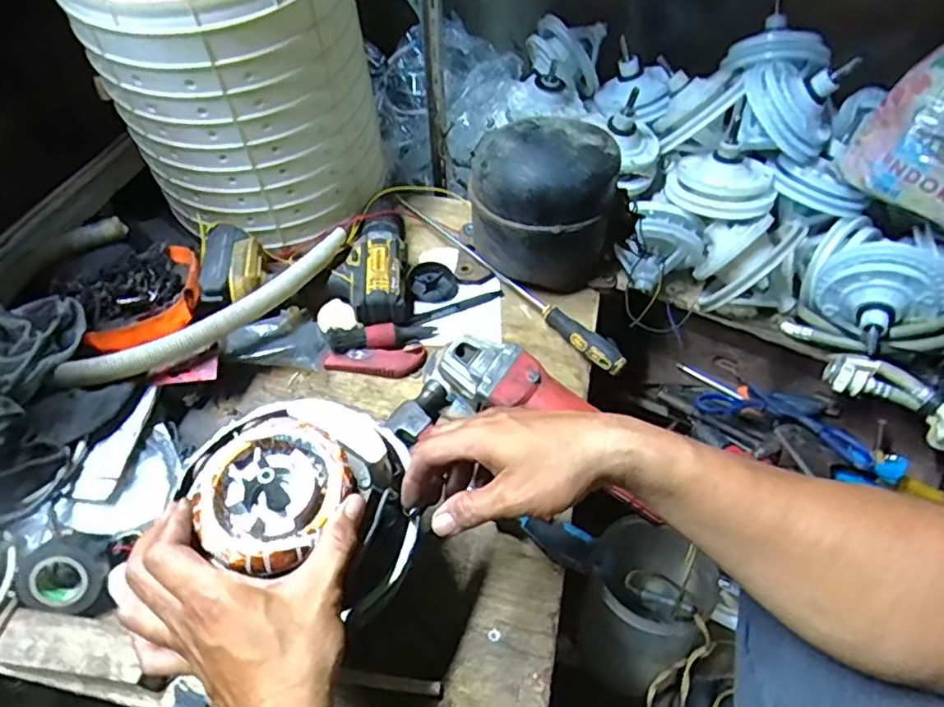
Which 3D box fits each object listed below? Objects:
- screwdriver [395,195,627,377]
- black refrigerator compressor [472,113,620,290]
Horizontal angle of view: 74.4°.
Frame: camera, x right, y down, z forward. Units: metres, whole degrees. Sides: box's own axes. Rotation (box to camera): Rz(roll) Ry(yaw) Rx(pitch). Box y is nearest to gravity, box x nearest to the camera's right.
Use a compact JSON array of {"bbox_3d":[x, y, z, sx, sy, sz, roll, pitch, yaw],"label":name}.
[{"bbox_3d":[0.030,-0.094,0.740,0.026,0.023,0.373,-35,59,-24],"label":"screwdriver"},{"bbox_3d":[0.080,-0.157,0.697,0.126,0.179,0.126,0,52,0],"label":"black refrigerator compressor"}]

